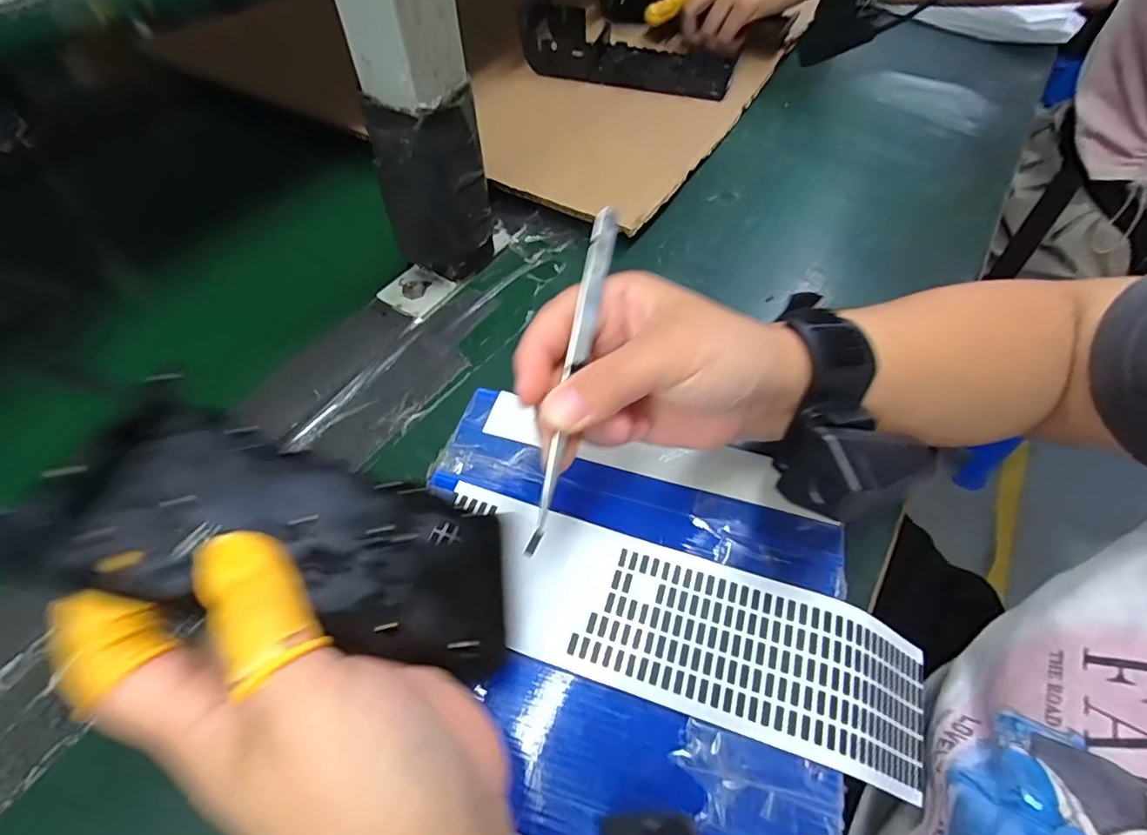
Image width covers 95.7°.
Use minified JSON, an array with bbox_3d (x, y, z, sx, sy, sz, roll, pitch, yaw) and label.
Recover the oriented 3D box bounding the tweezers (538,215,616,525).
[{"bbox_3d":[0.001,-0.024,0.201,0.010,0.004,0.132,11,76,7],"label":"tweezers"}]

